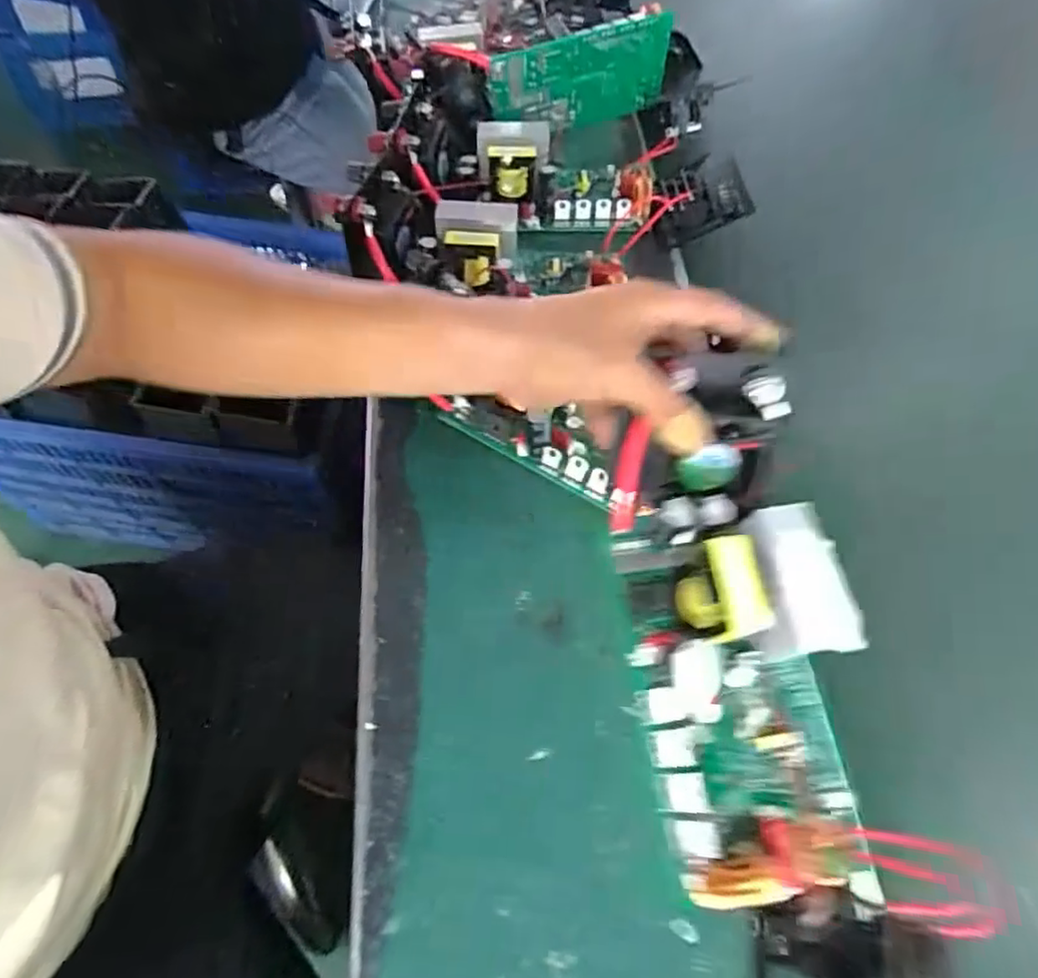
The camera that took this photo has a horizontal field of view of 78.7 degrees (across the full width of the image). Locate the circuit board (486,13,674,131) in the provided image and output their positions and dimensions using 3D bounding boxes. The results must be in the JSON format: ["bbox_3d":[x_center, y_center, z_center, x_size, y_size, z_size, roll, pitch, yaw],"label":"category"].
[{"bbox_3d":[0.061,-0.417,0.650,0.184,0.094,0.015,-17,65,-4],"label":"circuit board"}]

